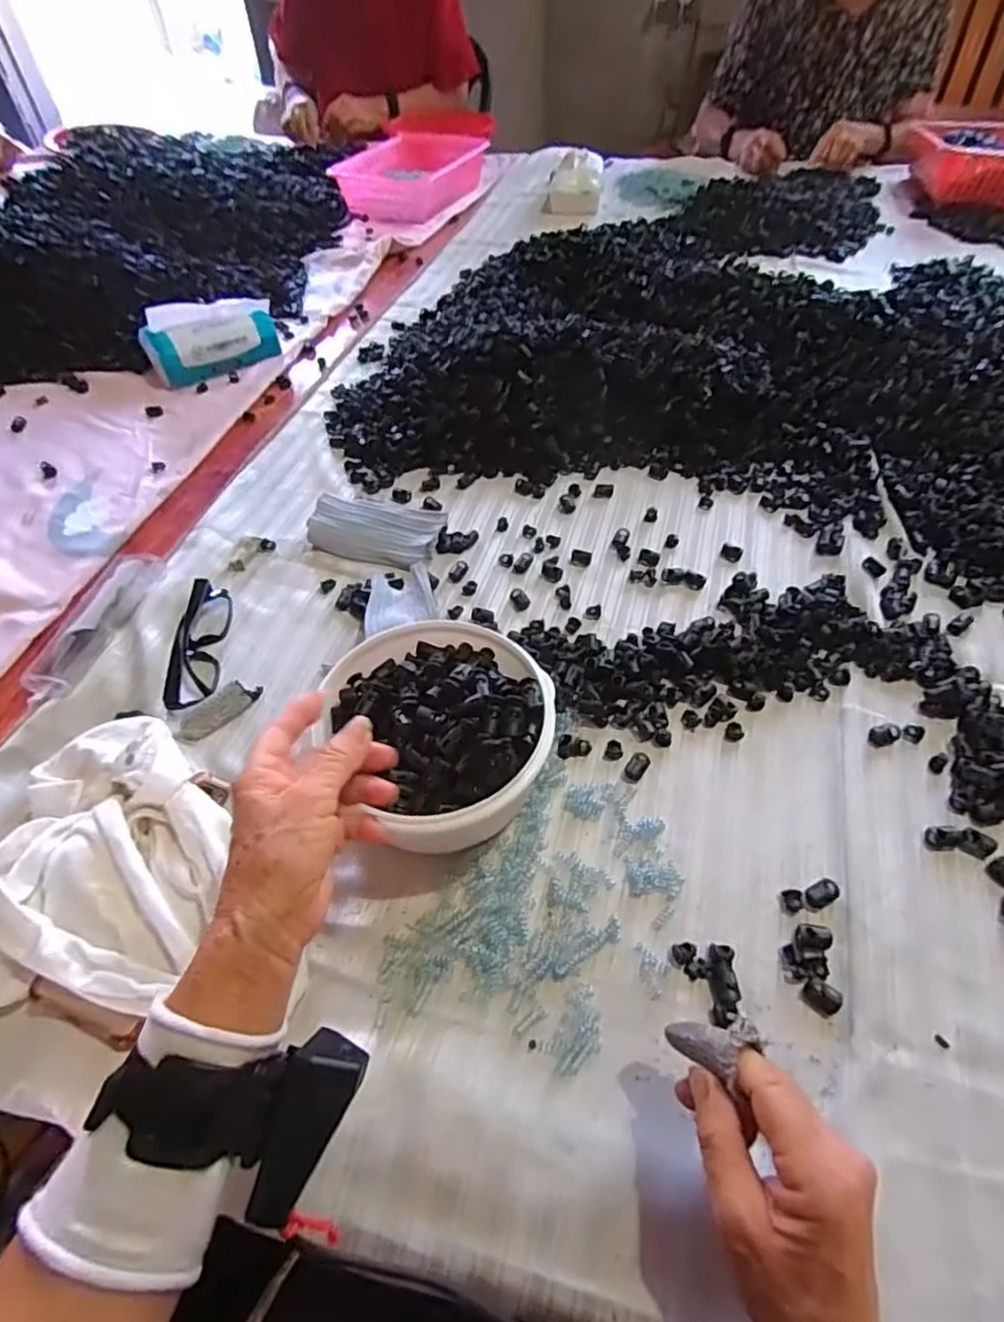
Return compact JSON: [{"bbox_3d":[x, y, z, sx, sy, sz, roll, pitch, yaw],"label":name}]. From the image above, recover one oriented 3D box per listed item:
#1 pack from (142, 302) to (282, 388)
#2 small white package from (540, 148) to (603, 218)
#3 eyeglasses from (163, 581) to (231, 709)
[{"bbox_3d":[-0.399,-0.444,0.883,0.174,0.115,0.044,-19,10,-11],"label":"pack"},{"bbox_3d":[0.141,-0.928,1.254,0.113,0.067,0.098,8,52,7],"label":"small white package"},{"bbox_3d":[-0.267,-0.017,0.574,0.032,0.025,0.137,-8,52,0],"label":"eyeglasses"}]

